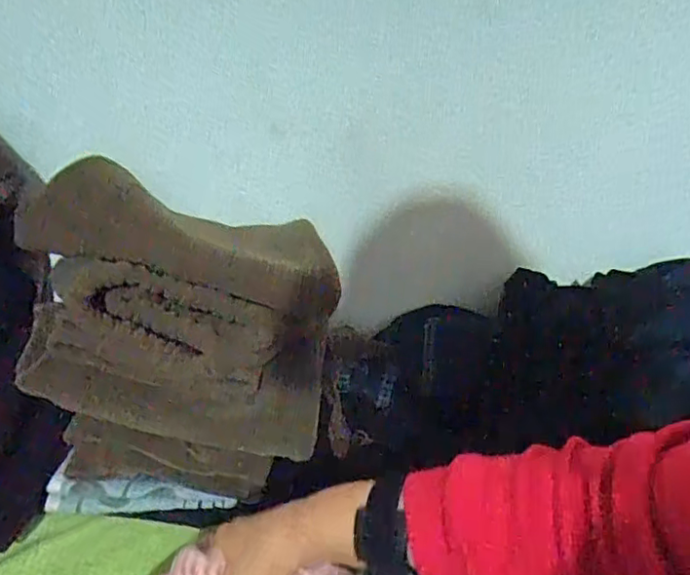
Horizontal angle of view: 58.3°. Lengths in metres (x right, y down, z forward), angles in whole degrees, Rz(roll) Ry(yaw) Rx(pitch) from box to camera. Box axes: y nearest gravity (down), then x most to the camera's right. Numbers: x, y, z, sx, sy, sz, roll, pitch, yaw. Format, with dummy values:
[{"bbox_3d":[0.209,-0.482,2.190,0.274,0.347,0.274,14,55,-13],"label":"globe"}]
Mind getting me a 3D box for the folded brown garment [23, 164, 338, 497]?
[{"bbox_3d":[-0.147,0.050,0.540,0.262,0.295,0.066,4,6,-7],"label":"folded brown garment"}]

